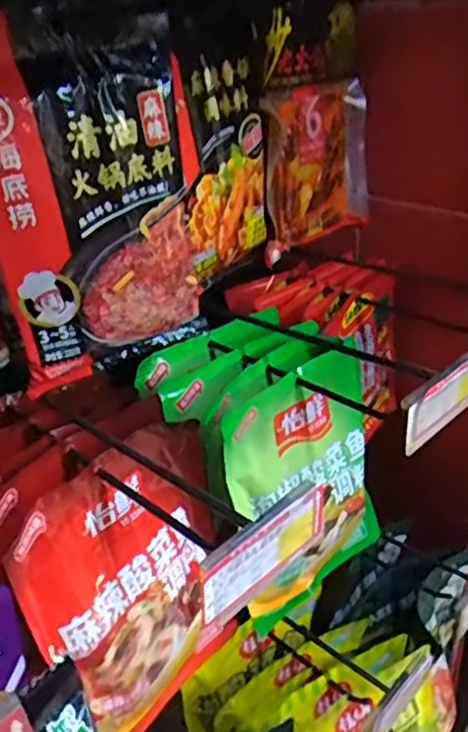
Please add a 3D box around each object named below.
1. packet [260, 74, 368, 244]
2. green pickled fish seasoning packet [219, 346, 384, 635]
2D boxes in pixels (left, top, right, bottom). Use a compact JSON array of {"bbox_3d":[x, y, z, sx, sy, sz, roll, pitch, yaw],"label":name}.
[{"bbox_3d":[0.089,-0.206,0.656,0.023,0.147,0.162,19,37,34],"label":"packet"},{"bbox_3d":[0.065,0.123,0.607,0.168,0.260,0.035,-30,32,-23],"label":"green pickled fish seasoning packet"}]

